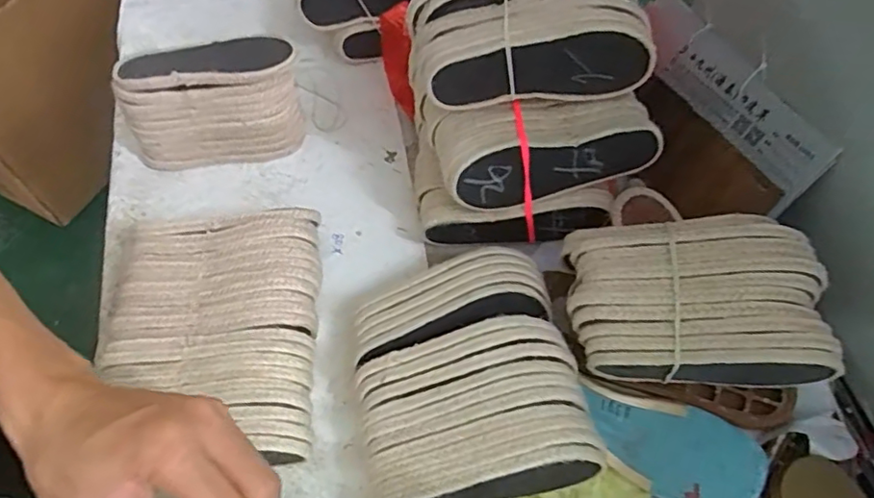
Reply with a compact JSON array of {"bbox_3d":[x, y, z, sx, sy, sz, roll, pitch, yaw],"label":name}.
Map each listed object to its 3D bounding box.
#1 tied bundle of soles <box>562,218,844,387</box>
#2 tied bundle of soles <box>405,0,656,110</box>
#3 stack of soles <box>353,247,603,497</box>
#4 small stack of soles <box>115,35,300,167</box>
[{"bbox_3d":[0.191,0.040,0.442,0.177,0.082,0.122,-5,74,26],"label":"tied bundle of soles"},{"bbox_3d":[0.071,-0.183,0.478,0.186,0.077,0.108,0,59,0],"label":"tied bundle of soles"},{"bbox_3d":[0.020,0.104,0.468,0.161,0.087,0.189,-9,59,-5],"label":"stack of soles"},{"bbox_3d":[-0.227,-0.151,0.598,0.177,0.120,0.068,-5,59,-3],"label":"small stack of soles"}]

